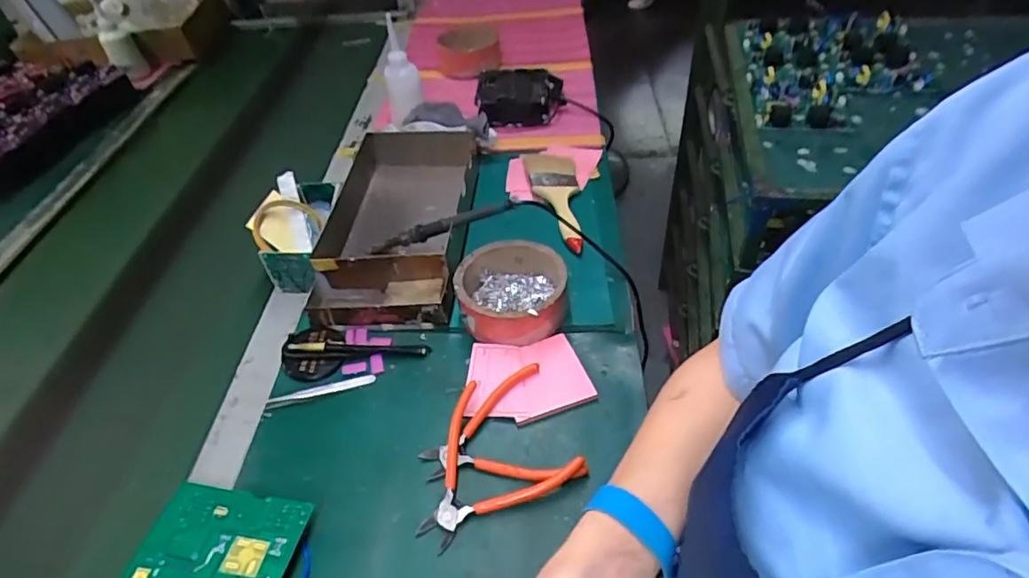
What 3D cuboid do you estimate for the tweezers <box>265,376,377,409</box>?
[{"bbox_3d":[-0.205,0.107,0.601,0.111,0.007,0.012,-14,46,-9],"label":"tweezers"}]

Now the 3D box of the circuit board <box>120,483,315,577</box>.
[{"bbox_3d":[-0.248,0.220,0.462,0.126,0.008,0.112,7,48,10],"label":"circuit board"}]

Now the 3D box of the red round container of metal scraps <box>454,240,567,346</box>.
[{"bbox_3d":[-0.004,0.006,0.637,0.118,0.053,0.115,-3,45,3],"label":"red round container of metal scraps"}]

